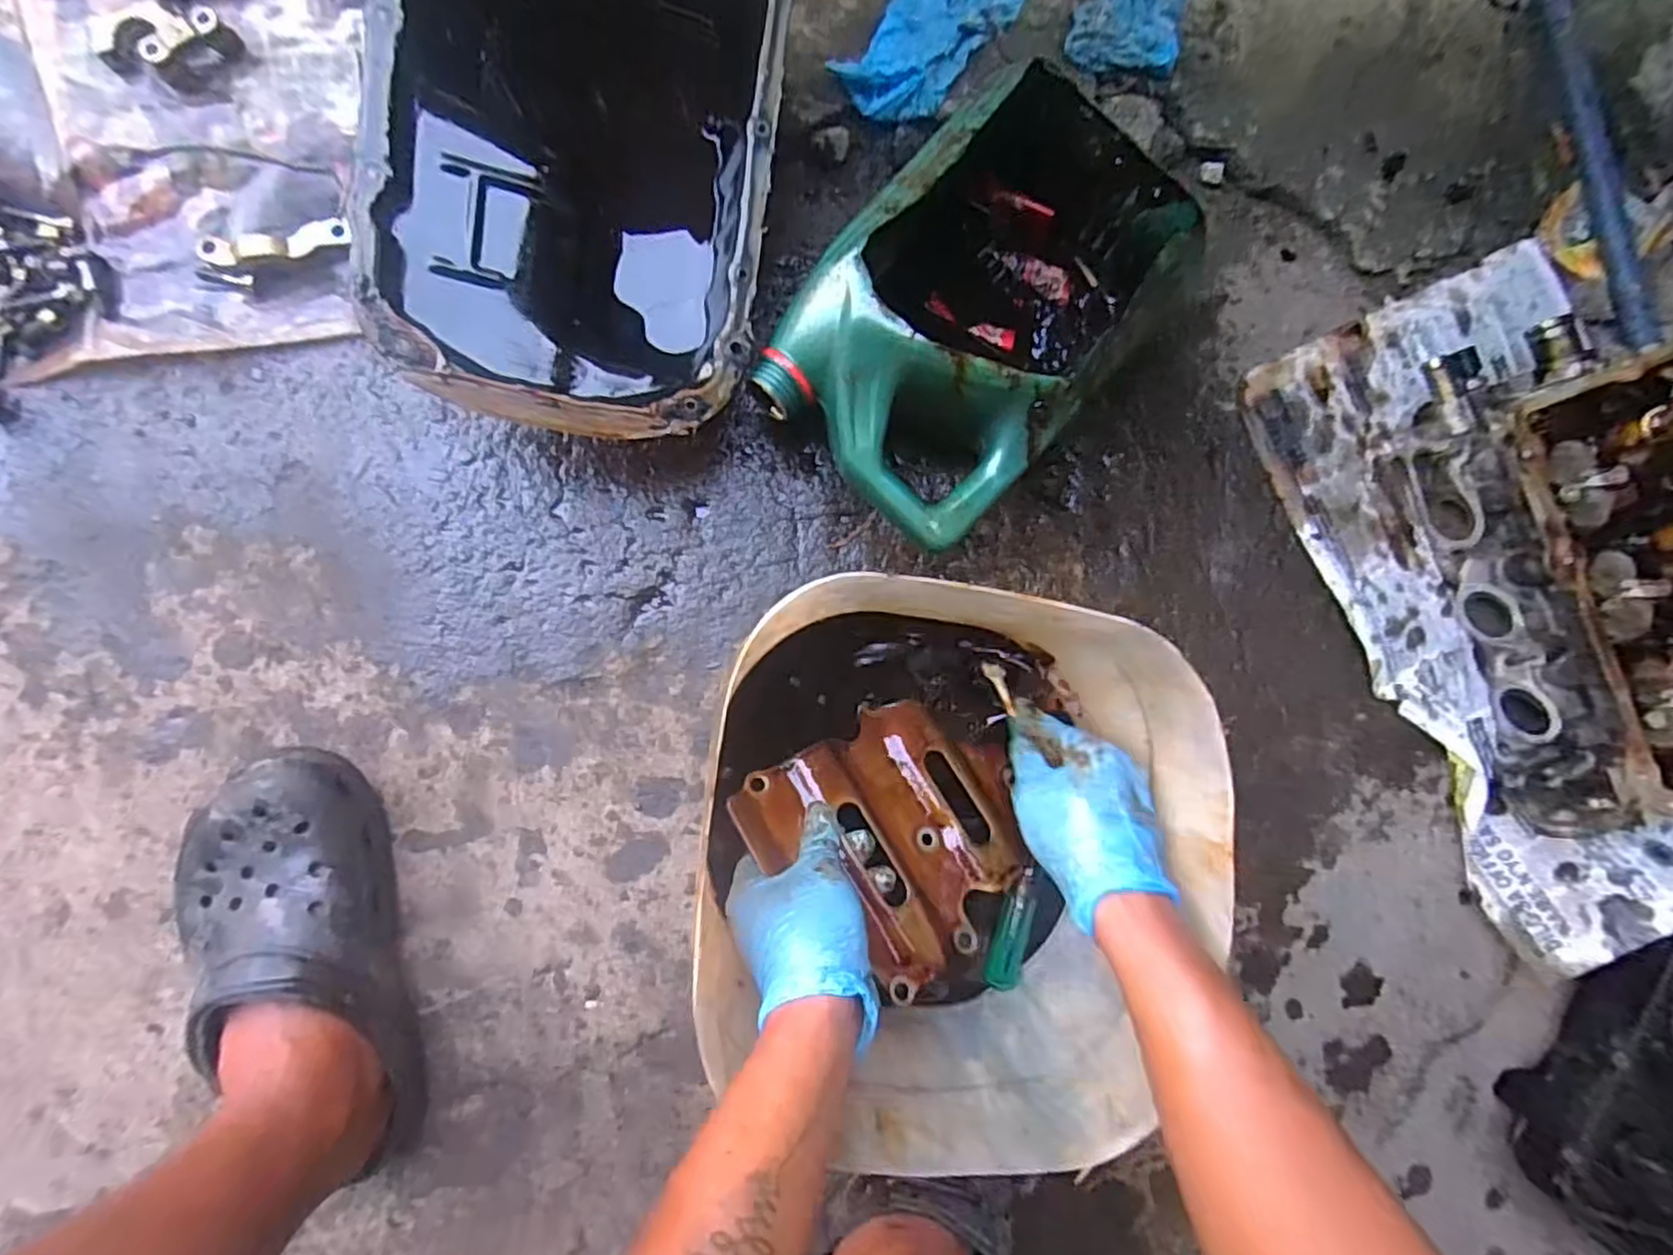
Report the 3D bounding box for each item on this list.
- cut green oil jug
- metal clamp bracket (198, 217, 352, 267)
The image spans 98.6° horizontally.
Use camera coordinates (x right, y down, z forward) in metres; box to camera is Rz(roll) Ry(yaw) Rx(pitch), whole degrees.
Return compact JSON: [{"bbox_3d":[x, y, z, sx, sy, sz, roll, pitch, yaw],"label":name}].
[{"bbox_3d":[0.102,-0.220,0.489,0.181,0.121,0.307,43,84,-6],"label":"cut green oil jug"},{"bbox_3d":[-0.371,-0.255,0.475,0.091,0.009,0.024,-13,91,-8],"label":"metal clamp bracket"}]

